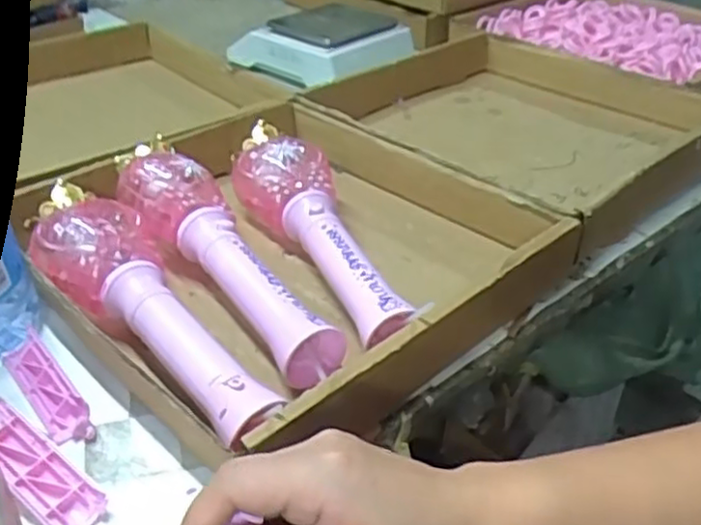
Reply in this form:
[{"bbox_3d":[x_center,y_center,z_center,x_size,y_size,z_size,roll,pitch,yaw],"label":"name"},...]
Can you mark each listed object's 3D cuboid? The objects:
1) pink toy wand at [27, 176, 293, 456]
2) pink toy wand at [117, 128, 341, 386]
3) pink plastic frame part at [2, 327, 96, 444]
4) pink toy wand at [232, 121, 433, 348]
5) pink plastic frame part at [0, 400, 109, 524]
[{"bbox_3d":[-0.152,0.039,0.524,0.088,0.070,0.310,-22,40,-29],"label":"pink toy wand"},{"bbox_3d":[-0.103,-0.016,0.588,0.079,0.065,0.305,-25,42,-32],"label":"pink toy wand"},{"bbox_3d":[-0.214,0.083,0.501,0.026,0.024,0.113,-25,42,-32],"label":"pink plastic frame part"},{"bbox_3d":[-0.031,-0.027,0.615,0.087,0.070,0.305,-12,36,-17],"label":"pink toy wand"},{"bbox_3d":[-0.196,0.127,0.441,0.112,0.015,0.037,30,56,20],"label":"pink plastic frame part"}]

